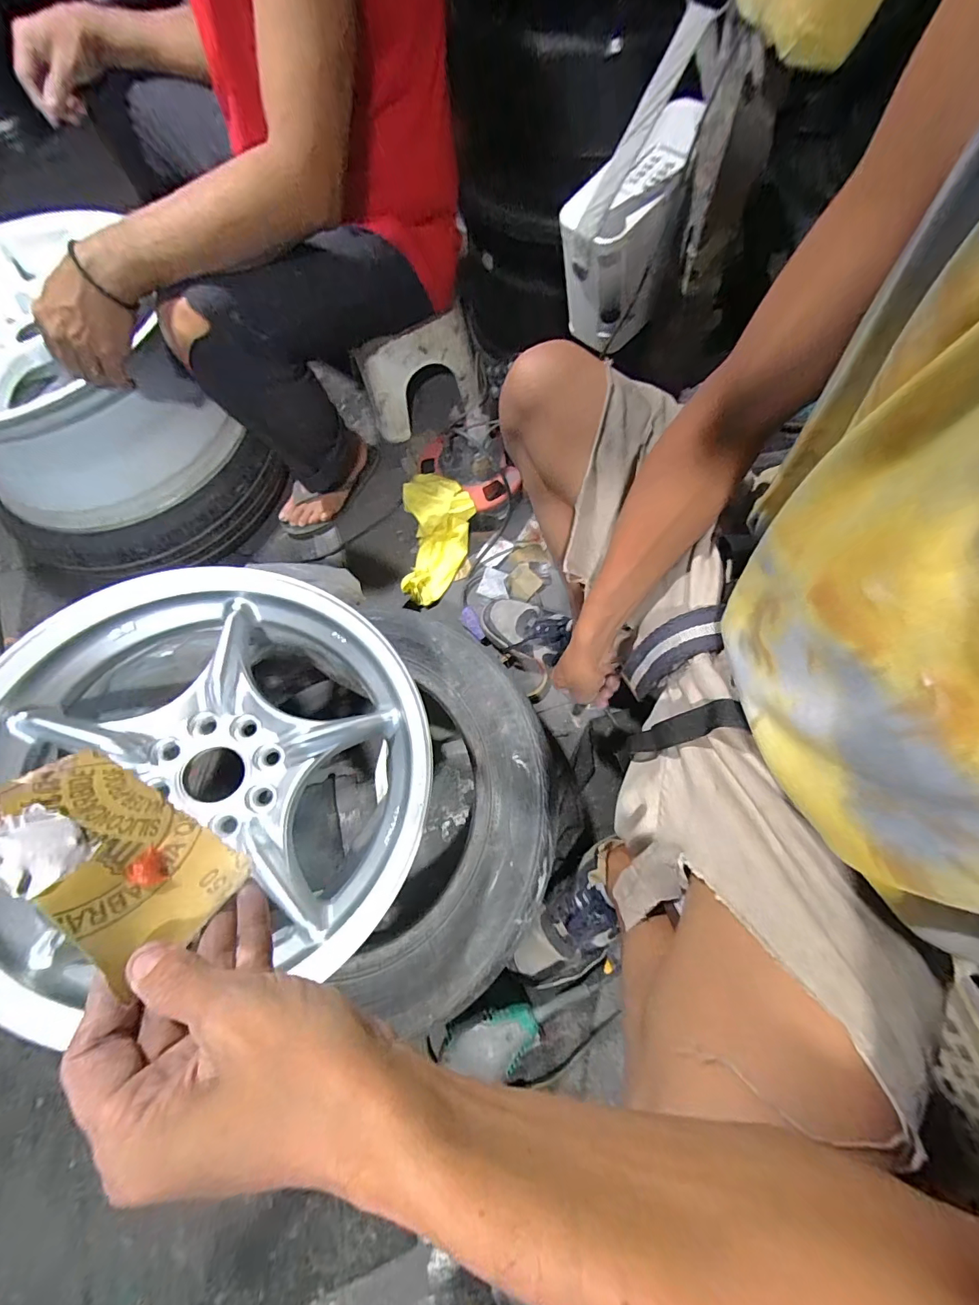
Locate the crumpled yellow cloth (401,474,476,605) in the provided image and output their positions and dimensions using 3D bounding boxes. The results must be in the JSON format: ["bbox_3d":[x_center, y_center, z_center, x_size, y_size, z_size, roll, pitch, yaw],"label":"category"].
[{"bbox_3d":[-0.103,-0.210,0.821,0.131,0.084,0.211,10,109,6],"label":"crumpled yellow cloth"}]

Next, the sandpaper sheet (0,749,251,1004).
[{"bbox_3d":[-0.181,0.095,0.216,0.110,0.065,0.013,42,119,-1],"label":"sandpaper sheet"}]

